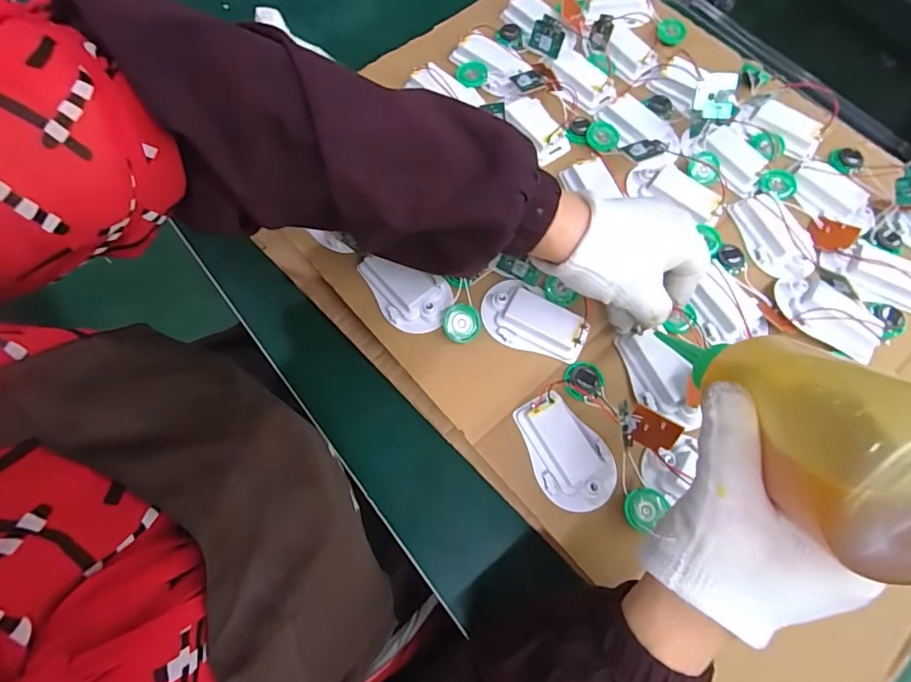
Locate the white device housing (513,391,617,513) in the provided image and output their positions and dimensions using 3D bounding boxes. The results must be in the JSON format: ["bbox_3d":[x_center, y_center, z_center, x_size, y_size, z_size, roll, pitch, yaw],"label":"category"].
[{"bbox_3d":[0.076,0.073,0.318,0.051,0.017,0.077,-22,71,-9],"label":"white device housing"}]

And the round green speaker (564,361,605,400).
[{"bbox_3d":[0.093,0.029,0.341,0.027,0.008,0.027,0,69,-1],"label":"round green speaker"}]

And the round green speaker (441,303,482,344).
[{"bbox_3d":[0.005,-0.012,0.350,0.028,0.012,0.028,4,73,-13],"label":"round green speaker"}]

